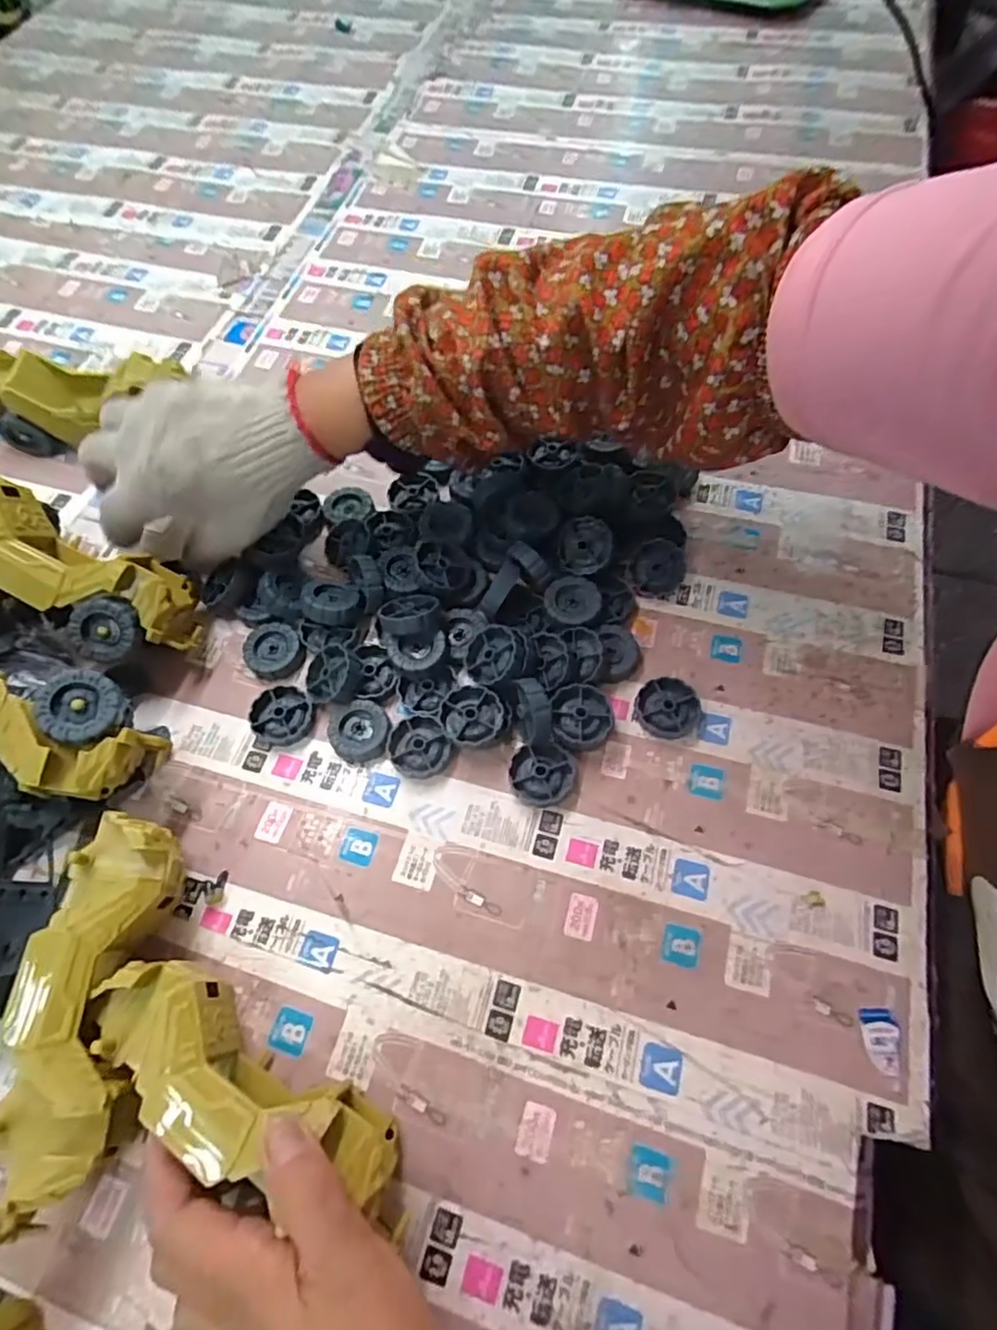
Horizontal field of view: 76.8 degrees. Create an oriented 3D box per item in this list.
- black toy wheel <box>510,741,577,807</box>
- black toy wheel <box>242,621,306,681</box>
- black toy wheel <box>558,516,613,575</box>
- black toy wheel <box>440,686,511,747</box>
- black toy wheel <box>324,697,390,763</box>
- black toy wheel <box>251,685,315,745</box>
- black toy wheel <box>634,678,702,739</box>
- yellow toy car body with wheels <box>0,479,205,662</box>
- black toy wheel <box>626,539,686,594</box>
[{"bbox_3d":[0.027,0.067,0.387,0.038,0.011,0.037,-1,66,2],"label":"black toy wheel"},{"bbox_3d":[-0.153,-0.009,0.428,0.037,0.011,0.039,-1,66,2],"label":"black toy wheel"},{"bbox_3d":[0.059,-0.082,0.430,0.037,0.013,0.037,0,93,3],"label":"black toy wheel"},{"bbox_3d":[-0.014,0.033,0.394,0.042,0.018,0.037,-6,65,-1],"label":"black toy wheel"},{"bbox_3d":[-0.088,0.041,0.399,0.037,0.013,0.039,-1,66,2],"label":"black toy wheel"},{"bbox_3d":[-0.139,0.033,0.407,0.038,0.010,0.037,-1,66,2],"label":"black toy wheel"},{"bbox_3d":[0.109,0.028,0.404,0.041,0.010,0.038,-1,66,2],"label":"black toy wheel"},{"bbox_3d":[-0.271,-0.058,0.390,0.164,0.057,0.072,29,68,-13],"label":"yellow toy car body with wheels"},{"bbox_3d":[0.110,-0.069,0.443,0.039,0.012,0.038,-2,94,2],"label":"black toy wheel"}]

